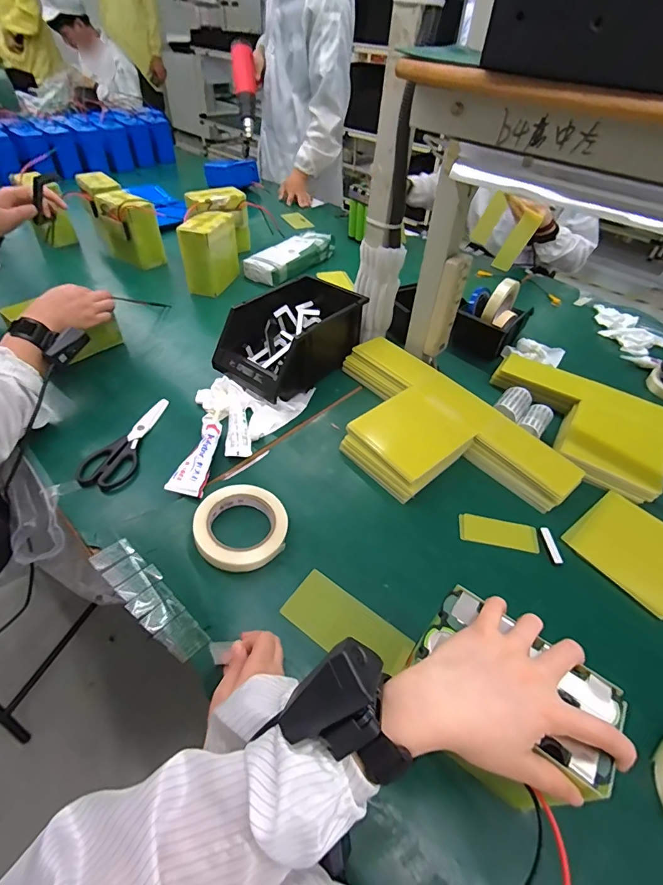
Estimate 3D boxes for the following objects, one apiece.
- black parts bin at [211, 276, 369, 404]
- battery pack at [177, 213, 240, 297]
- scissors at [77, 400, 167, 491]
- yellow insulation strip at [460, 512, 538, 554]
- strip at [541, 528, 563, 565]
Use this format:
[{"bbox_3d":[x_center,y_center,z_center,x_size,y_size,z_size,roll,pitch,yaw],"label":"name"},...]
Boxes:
[{"bbox_3d":[-0.059,-0.196,0.755,0.158,0.118,0.288,35,53,26],"label":"black parts bin"},{"bbox_3d":[-0.289,-0.453,0.978,0.066,0.146,0.157,16,47,11],"label":"battery pack"},{"bbox_3d":[-0.323,-0.008,0.640,0.078,0.011,0.198,6,46,1],"label":"scissors"},{"bbox_3d":[0.230,0.123,0.563,0.104,0.004,0.046,10,46,5],"label":"yellow insulation strip"},{"bbox_3d":[0.296,0.139,0.552,0.012,0.007,0.055,-1,48,-2],"label":"strip"}]

